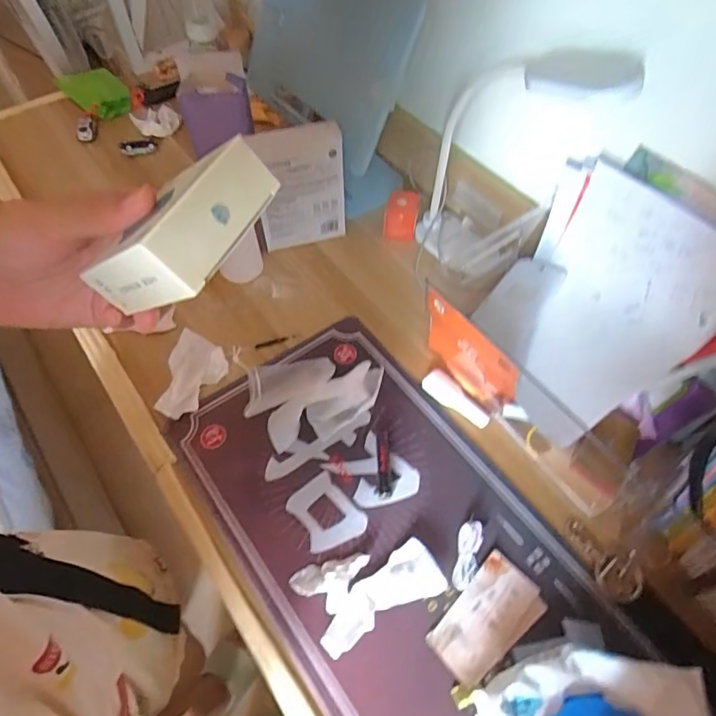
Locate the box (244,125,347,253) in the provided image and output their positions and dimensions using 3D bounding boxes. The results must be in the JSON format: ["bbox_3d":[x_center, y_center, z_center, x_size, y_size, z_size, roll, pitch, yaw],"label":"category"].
[{"bbox_3d":[-0.087,-0.242,0.724,0.128,0.178,0.044,-14,58,-9],"label":"box"}]

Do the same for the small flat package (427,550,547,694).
[{"bbox_3d":[0.131,0.264,0.502,0.119,0.007,0.067,-39,65,-22],"label":"small flat package"}]

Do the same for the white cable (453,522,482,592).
[{"bbox_3d":[0.117,0.209,0.528,0.026,0.013,0.069,11,58,6],"label":"white cable"}]

